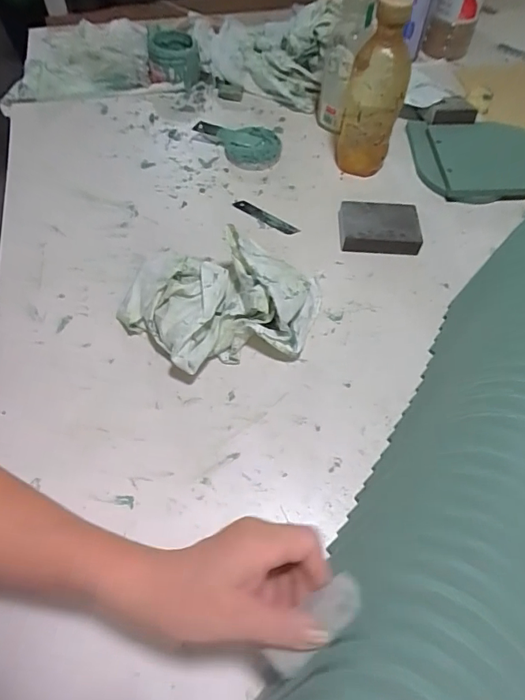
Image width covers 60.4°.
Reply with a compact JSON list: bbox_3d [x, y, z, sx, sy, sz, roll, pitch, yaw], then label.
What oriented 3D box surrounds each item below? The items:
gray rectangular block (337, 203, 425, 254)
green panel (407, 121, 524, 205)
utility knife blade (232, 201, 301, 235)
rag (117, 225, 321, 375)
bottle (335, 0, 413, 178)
[{"bbox_3d":[0.152,-0.161,0.589,0.101,0.027,0.075,4,60,0],"label":"gray rectangular block"},{"bbox_3d":[0.317,-0.281,0.650,0.193,0.039,0.149,-1,67,9],"label":"green panel"},{"bbox_3d":[0.004,-0.181,0.610,0.100,0.006,0.016,35,65,17],"label":"utility knife blade"},{"bbox_3d":[-0.044,-0.051,0.496,0.229,0.071,0.145,-5,60,-5],"label":"rag"},{"bbox_3d":[0.144,-0.328,0.582,0.075,0.205,0.062,12,60,5],"label":"bottle"}]

